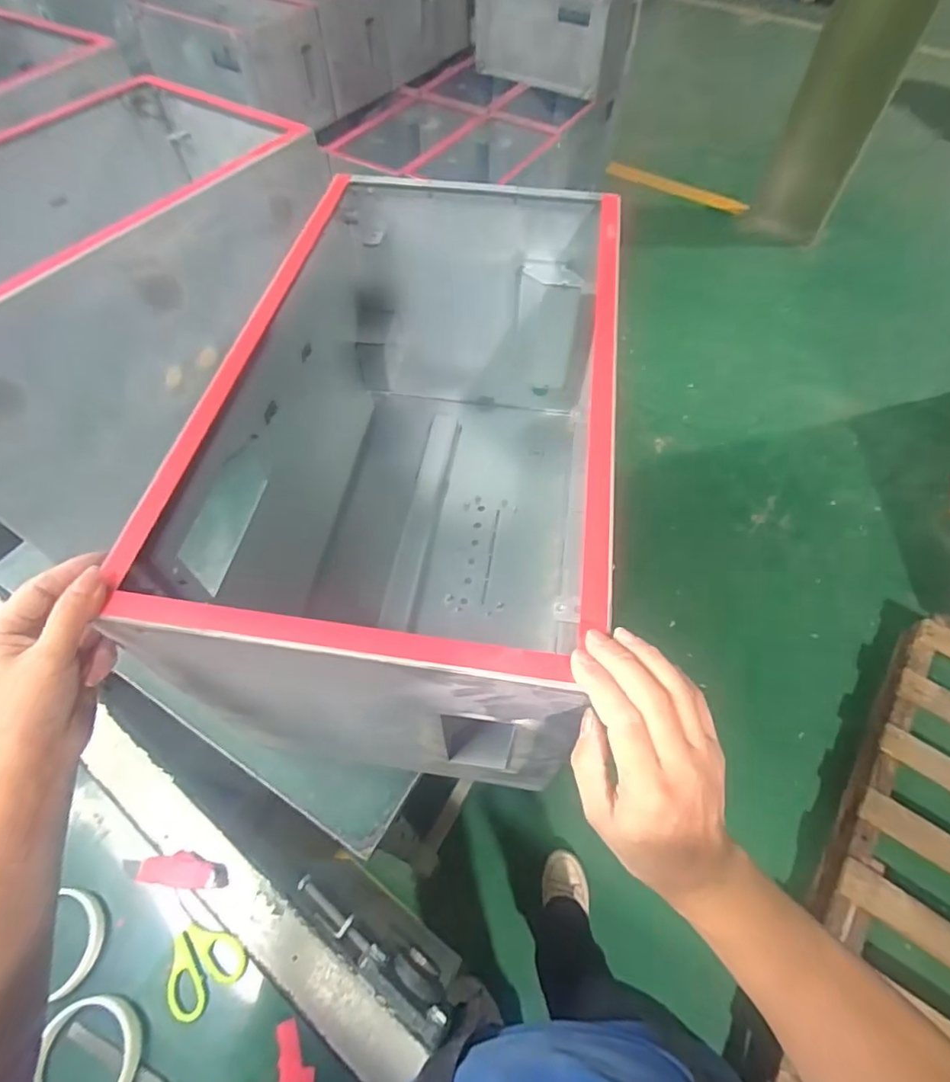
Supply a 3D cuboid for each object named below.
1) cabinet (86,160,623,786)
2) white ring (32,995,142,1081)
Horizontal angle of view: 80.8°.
[{"bbox_3d":[-0.044,-0.072,0.586,0.306,0.340,0.547,7,59,5],"label":"cabinet"},{"bbox_3d":[-0.306,0.412,0.440,0.074,0.022,0.083,-3,59,-2],"label":"white ring"}]

